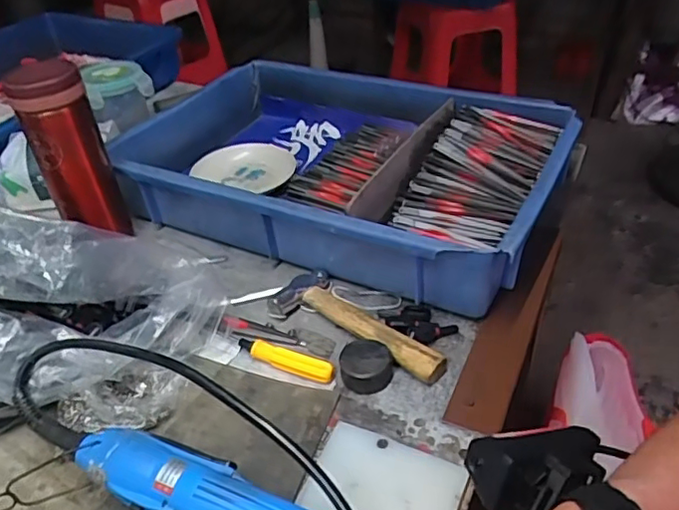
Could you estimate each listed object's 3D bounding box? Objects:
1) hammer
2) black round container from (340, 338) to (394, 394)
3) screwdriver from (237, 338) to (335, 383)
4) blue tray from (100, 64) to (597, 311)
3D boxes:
[{"bbox_3d":[0.007,0.062,0.480,0.064,0.019,0.156,-28,44,-28],"label":"hammer"},{"bbox_3d":[0.020,0.083,0.448,0.038,0.020,0.036,-2,38,2],"label":"black round container"},{"bbox_3d":[-0.043,0.081,0.465,0.085,0.013,0.016,16,42,23],"label":"screwdriver"},{"bbox_3d":[-0.011,-0.105,0.635,0.469,0.083,0.288,18,42,25],"label":"blue tray"}]

